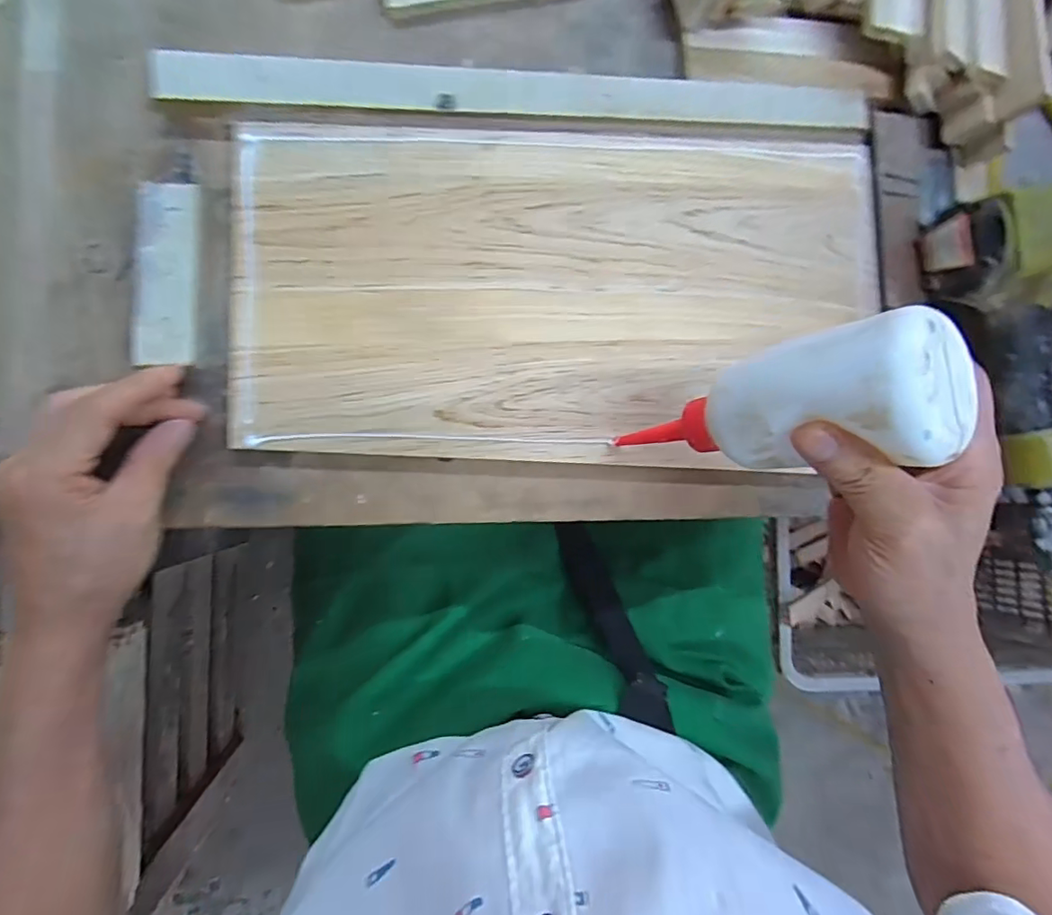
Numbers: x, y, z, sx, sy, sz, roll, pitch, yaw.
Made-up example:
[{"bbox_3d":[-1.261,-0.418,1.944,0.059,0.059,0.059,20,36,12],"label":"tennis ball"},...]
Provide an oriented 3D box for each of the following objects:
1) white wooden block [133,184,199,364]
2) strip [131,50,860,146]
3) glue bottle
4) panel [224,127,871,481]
[{"bbox_3d":[-0.202,-0.103,0.312,0.031,0.015,0.103,2,86,-9],"label":"white wooden block"},{"bbox_3d":[0.017,-0.231,0.353,0.461,0.018,0.029,-4,86,-8],"label":"strip"},{"bbox_3d":[0.113,-0.016,0.265,0.050,0.163,0.055,-9,86,-31],"label":"glue bottle"},{"bbox_3d":[0.038,-0.105,0.352,0.417,0.014,0.217,-3,86,-8],"label":"panel"}]

